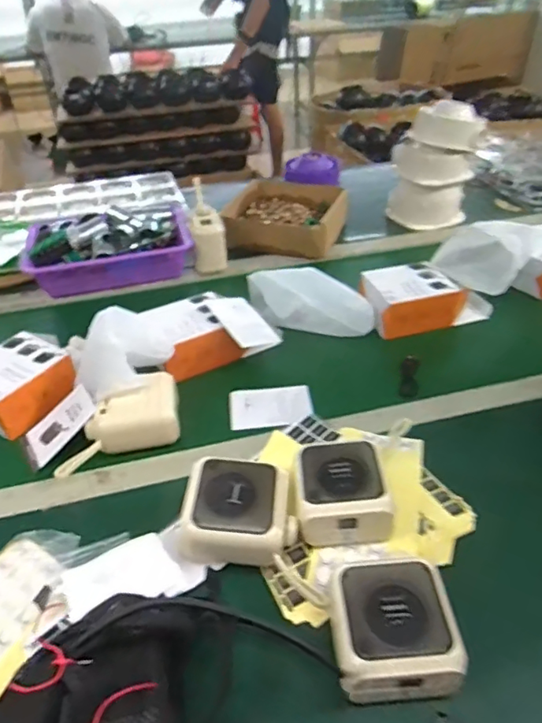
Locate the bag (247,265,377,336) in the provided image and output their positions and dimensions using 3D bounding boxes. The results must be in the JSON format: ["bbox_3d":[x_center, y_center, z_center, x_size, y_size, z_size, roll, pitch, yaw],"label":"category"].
[{"bbox_3d":[0.057,-0.083,0.775,0.186,0.089,0.050,14,45,3],"label":"bag"}]

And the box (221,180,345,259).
[{"bbox_3d":[0.032,-0.285,1.026,0.209,0.064,0.227,13,46,19],"label":"box"}]

